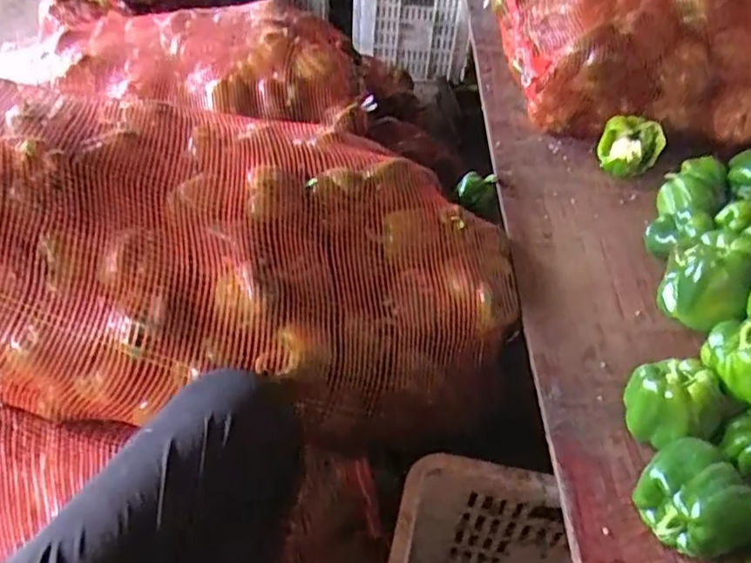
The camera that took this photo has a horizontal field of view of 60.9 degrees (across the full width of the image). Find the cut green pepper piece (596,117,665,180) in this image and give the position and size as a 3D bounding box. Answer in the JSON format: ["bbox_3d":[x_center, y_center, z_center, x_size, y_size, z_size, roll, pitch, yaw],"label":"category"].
[{"bbox_3d":[0.372,-0.196,0.935,0.079,0.071,0.065,-17,47,-24],"label":"cut green pepper piece"}]

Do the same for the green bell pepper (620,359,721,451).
[{"bbox_3d":[0.271,0.119,0.588,0.070,0.076,0.079,-2,43,-10],"label":"green bell pepper"}]

